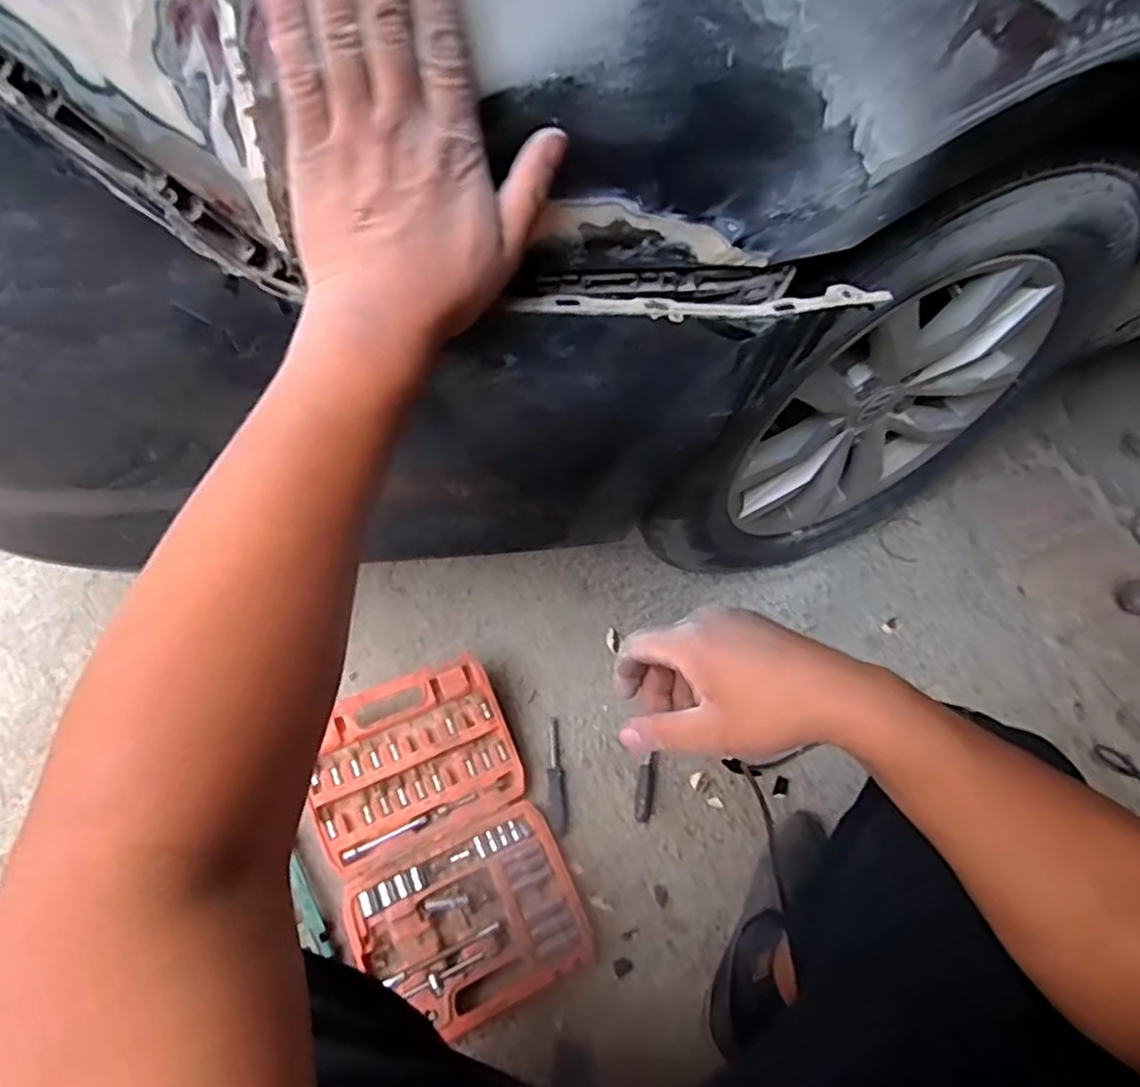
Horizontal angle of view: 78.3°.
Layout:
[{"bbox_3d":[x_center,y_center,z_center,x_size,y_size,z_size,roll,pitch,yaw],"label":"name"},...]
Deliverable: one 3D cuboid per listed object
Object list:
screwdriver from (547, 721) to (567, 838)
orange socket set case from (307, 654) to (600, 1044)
[{"bbox_3d":[-0.019,0.303,0.920,0.022,0.023,0.147,-2,61,-8],"label":"screwdriver"},{"bbox_3d":[-0.154,0.349,0.832,0.252,0.053,0.386,-20,65,-17],"label":"orange socket set case"}]

